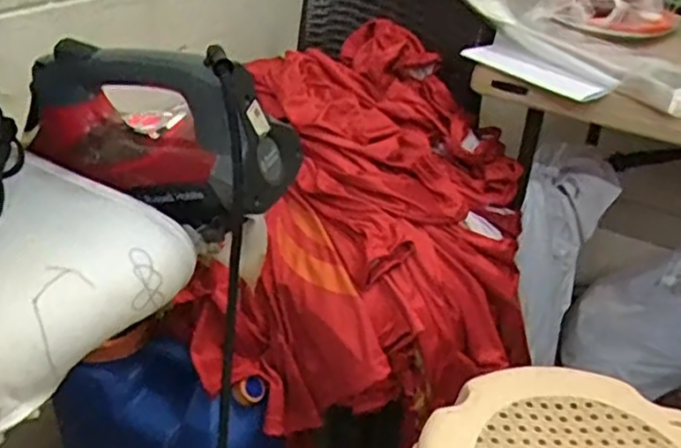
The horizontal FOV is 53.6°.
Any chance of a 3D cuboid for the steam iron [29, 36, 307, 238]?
[{"bbox_3d":[-0.167,-0.077,0.586,0.250,0.140,0.095,7,31,6],"label":"steam iron"}]

